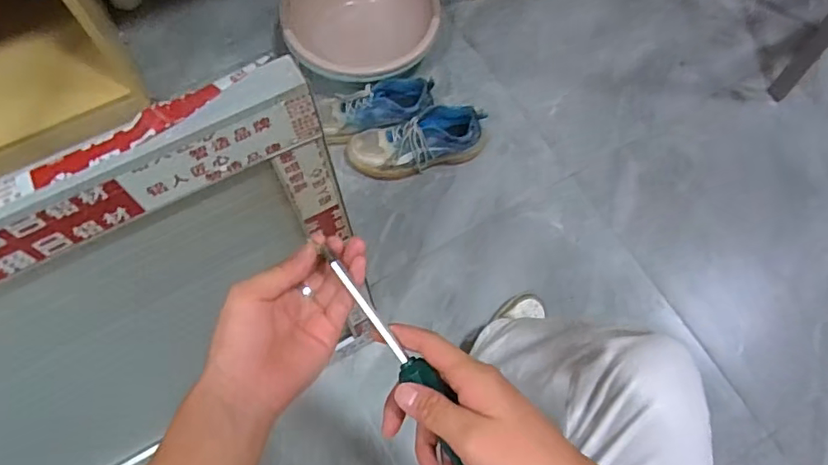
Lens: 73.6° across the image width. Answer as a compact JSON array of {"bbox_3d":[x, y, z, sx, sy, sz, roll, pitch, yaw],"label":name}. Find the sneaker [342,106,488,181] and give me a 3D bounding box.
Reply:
[{"bbox_3d":[0.007,-0.189,1.130,0.282,0.101,0.109,-14,70,-6],"label":"sneaker"}]

